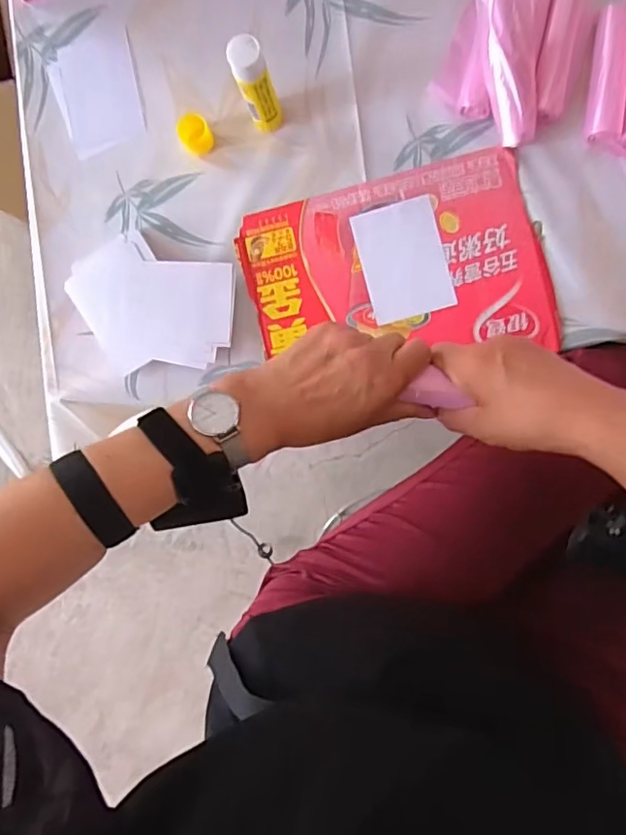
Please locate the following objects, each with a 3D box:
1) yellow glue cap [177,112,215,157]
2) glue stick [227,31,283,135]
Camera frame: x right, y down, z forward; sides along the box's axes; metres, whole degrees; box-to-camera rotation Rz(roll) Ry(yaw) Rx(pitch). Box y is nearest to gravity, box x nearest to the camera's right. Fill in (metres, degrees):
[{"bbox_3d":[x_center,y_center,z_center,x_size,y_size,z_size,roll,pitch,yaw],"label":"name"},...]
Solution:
[{"bbox_3d":[-0.117,-0.282,0.558,0.030,0.022,0.032,0,90,7],"label":"yellow glue cap"},{"bbox_3d":[-0.051,-0.300,0.512,0.030,0.111,0.026,-15,88,7],"label":"glue stick"}]

